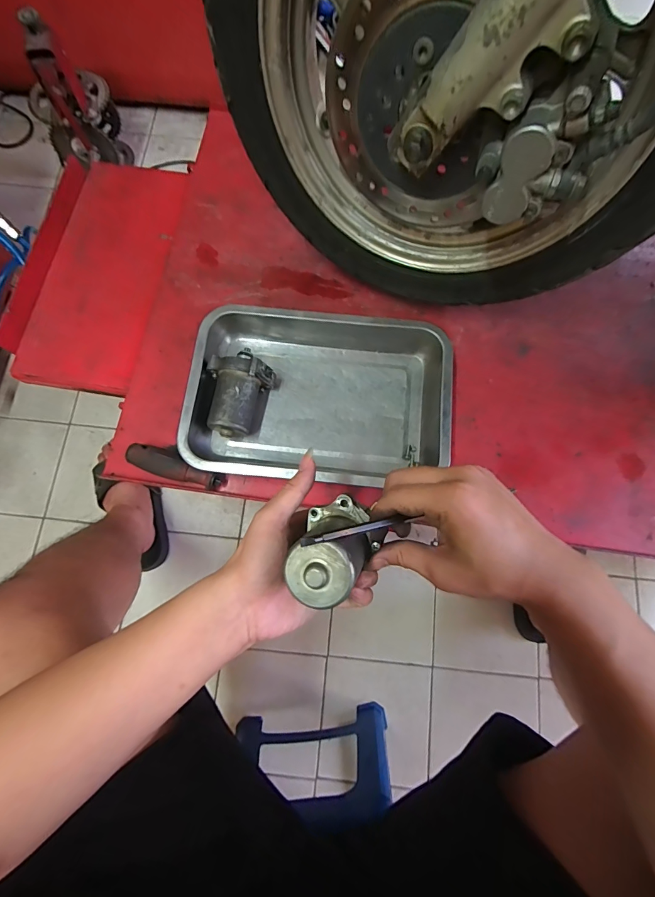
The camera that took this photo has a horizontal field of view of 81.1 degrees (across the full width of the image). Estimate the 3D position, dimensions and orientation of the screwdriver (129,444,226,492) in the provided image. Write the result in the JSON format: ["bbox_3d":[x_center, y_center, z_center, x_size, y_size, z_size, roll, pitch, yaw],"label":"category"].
[{"bbox_3d":[-0.181,0.025,0.454,0.110,0.028,0.025,20,78,4],"label":"screwdriver"}]

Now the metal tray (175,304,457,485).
[{"bbox_3d":[-0.009,-0.061,0.470,0.306,0.049,0.205,6,77,1],"label":"metal tray"}]

